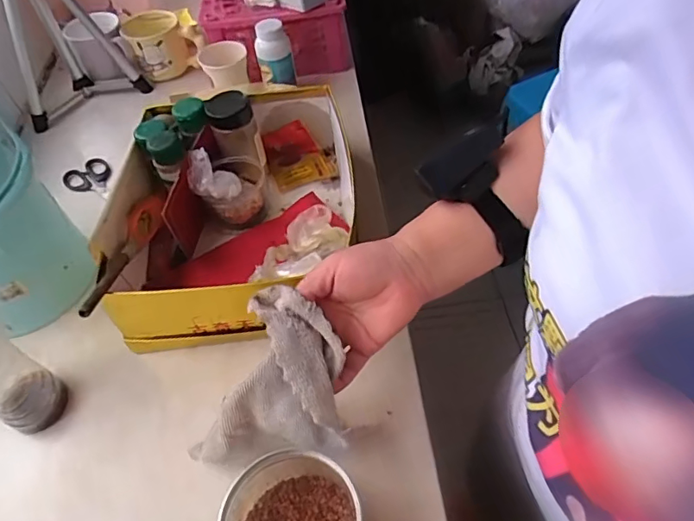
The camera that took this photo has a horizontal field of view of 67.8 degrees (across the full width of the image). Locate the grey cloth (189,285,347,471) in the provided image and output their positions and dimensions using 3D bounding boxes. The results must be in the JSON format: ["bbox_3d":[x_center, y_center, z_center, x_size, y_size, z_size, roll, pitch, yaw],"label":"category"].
[{"bbox_3d":[-0.070,0.103,0.431,0.133,0.130,0.102,-2,50,4],"label":"grey cloth"}]

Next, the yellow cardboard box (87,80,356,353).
[{"bbox_3d":[-0.125,-0.064,0.595,0.240,0.120,0.311,-5,50,2],"label":"yellow cardboard box"}]

